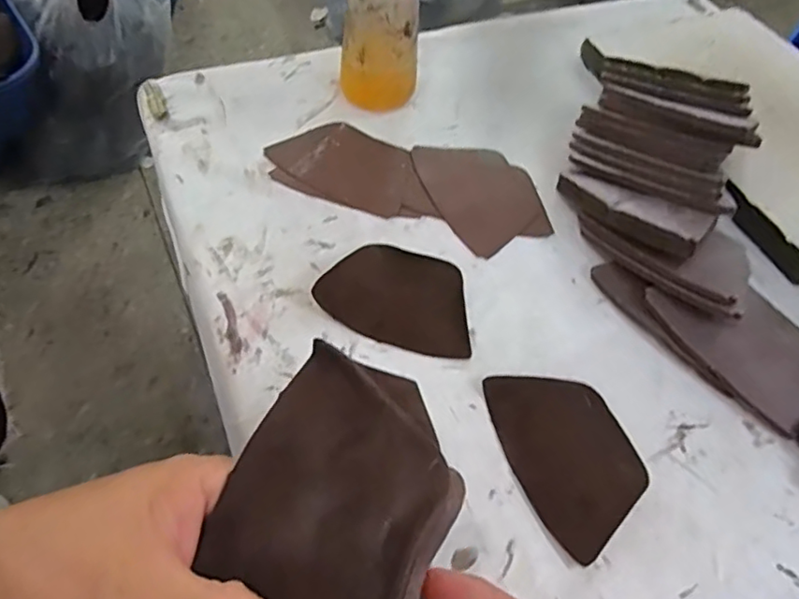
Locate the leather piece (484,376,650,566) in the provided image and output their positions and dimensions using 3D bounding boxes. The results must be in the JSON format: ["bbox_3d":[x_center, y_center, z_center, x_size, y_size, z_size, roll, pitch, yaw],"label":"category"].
[{"bbox_3d":[0.101,0.088,0.343,0.072,0.005,0.105,-16,58,-16],"label":"leather piece"}]

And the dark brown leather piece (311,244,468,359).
[{"bbox_3d":[0.002,-0.004,0.389,0.099,0.017,0.073,17,55,6],"label":"dark brown leather piece"}]

